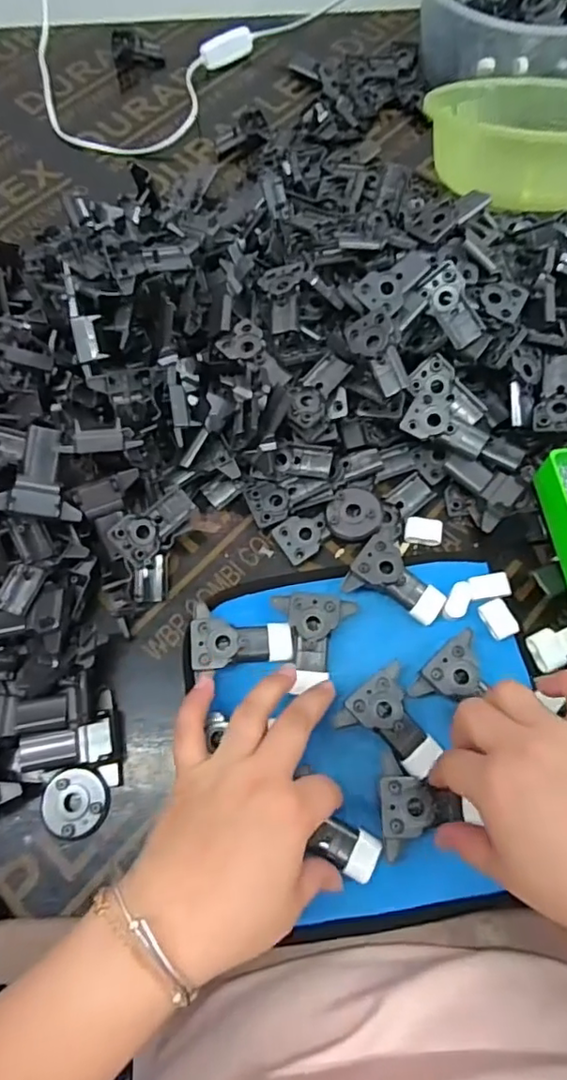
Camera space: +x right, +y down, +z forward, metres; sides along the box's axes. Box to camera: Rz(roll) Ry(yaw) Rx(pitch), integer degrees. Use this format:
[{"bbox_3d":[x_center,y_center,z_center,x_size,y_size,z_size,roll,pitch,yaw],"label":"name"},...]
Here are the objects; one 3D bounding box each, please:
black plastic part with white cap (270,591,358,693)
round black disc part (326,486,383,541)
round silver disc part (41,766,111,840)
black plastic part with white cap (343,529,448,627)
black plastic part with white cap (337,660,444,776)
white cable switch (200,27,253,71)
[{"bbox_3d":[0.021,0.065,0.372,0.051,0.014,0.059,-2,68,2],"label":"black plastic part with white cap"},{"bbox_3d":[0.052,-0.021,0.416,0.039,0.007,0.040,-1,69,2],"label":"round black disc part"},{"bbox_3d":[-0.130,0.164,0.356,0.041,0.007,0.040,-1,69,2],"label":"round silver disc part"},{"bbox_3d":[0.082,0.022,0.390,0.064,0.019,0.055,26,72,11],"label":"black plastic part with white cap"},{"bbox_3d":[0.070,0.115,0.352,0.051,0.016,0.060,-38,72,-12],"label":"black plastic part with white cap"},{"bbox_3d":[-0.062,-0.539,0.626,0.062,0.023,0.018,-35,72,-11],"label":"white cable switch"}]

